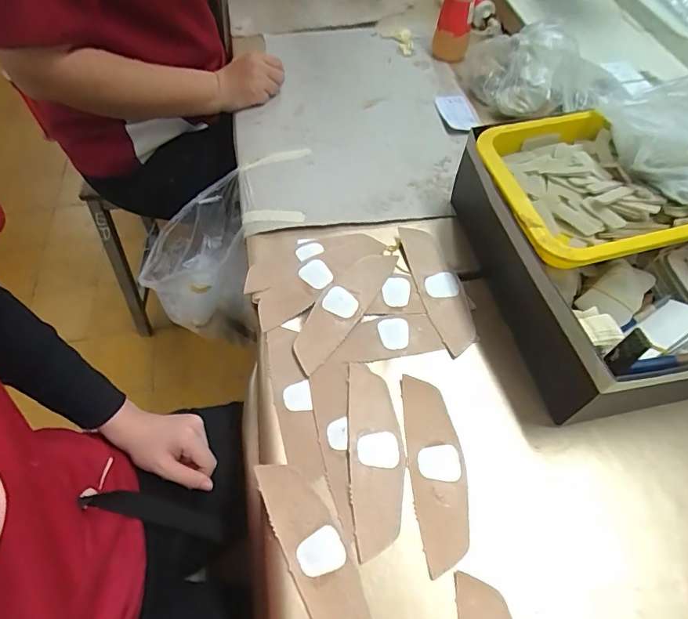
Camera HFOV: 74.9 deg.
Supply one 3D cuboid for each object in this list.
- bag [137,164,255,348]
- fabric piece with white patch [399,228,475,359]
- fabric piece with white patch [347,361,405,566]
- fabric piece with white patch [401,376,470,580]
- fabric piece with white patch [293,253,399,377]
[{"bbox_3d":[-0.214,-0.062,0.718,0.177,0.262,0.142,-12,57,-7],"label":"bag"},{"bbox_3d":[0.114,-0.030,0.541,0.050,0.013,0.177,-15,57,-8],"label":"fabric piece with white patch"},{"bbox_3d":[0.031,0.136,0.436,0.052,0.006,0.176,1,57,-3],"label":"fabric piece with white patch"},{"bbox_3d":[0.088,0.147,0.430,0.052,0.004,0.174,-4,56,-1],"label":"fabric piece with white patch"},{"bbox_3d":[-0.002,-0.006,0.523,0.051,0.008,0.174,34,67,15],"label":"fabric piece with white patch"}]

